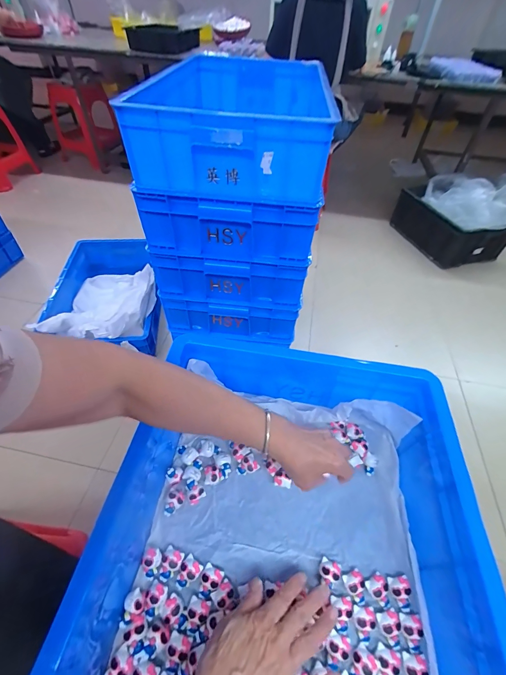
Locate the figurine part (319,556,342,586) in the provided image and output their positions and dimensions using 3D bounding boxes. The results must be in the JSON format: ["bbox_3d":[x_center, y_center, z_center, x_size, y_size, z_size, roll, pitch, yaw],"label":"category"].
[{"bbox_3d":[0.099,0.300,0.382,0.025,0.014,0.027,3,48,-3],"label":"figurine part"}]

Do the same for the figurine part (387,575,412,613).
[{"bbox_3d":[0.185,0.321,0.373,0.024,0.016,0.034,-1,48,-6],"label":"figurine part"}]

